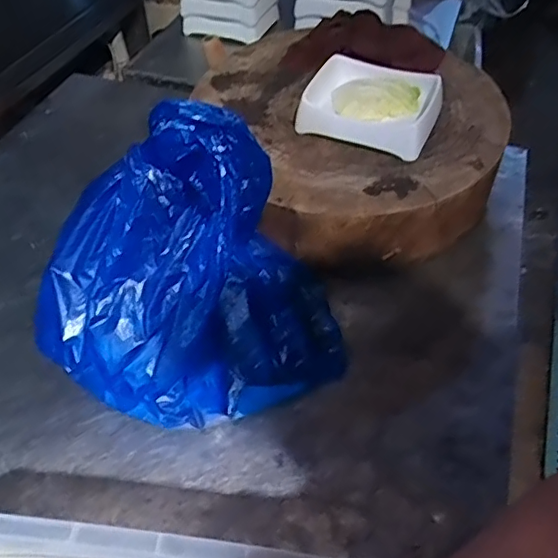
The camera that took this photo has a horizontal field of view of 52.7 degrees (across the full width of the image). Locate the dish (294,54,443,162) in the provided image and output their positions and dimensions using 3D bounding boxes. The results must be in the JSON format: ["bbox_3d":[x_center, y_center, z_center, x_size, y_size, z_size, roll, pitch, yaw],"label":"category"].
[{"bbox_3d":[0.107,-0.209,0.672,0.155,0.046,0.105,15,51,14],"label":"dish"}]

